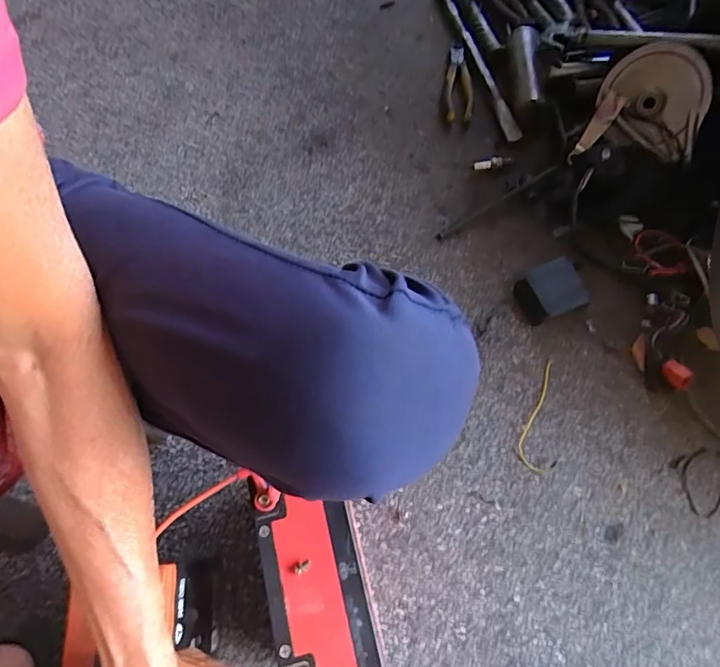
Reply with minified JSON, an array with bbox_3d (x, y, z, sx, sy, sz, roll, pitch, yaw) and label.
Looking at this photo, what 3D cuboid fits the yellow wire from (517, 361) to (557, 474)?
[{"bbox_3d":[0.207,0.096,0.600,0.043,0.004,0.134,4,70,2],"label":"yellow wire"}]

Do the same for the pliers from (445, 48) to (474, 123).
[{"bbox_3d":[0.151,-0.383,0.783,0.041,0.021,0.163,3,57,2],"label":"pliers"}]

